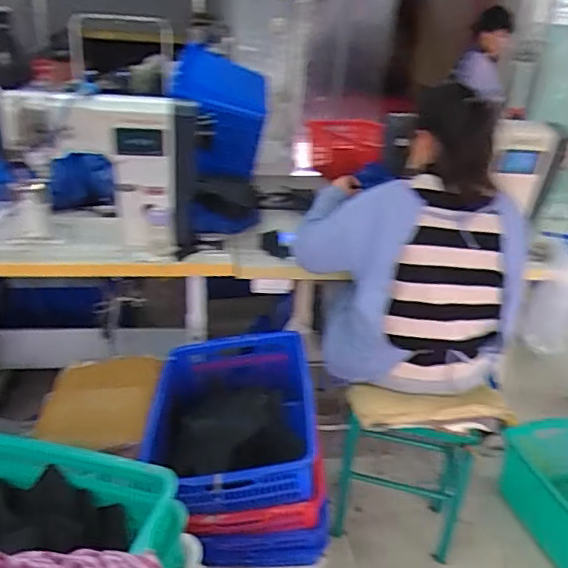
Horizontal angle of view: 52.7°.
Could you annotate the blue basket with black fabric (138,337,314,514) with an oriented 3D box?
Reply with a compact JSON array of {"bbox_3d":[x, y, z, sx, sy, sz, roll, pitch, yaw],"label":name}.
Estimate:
[{"bbox_3d":[-0.140,0.381,1.541,0.431,0.232,0.581,3,25,-3],"label":"blue basket with black fabric"}]

